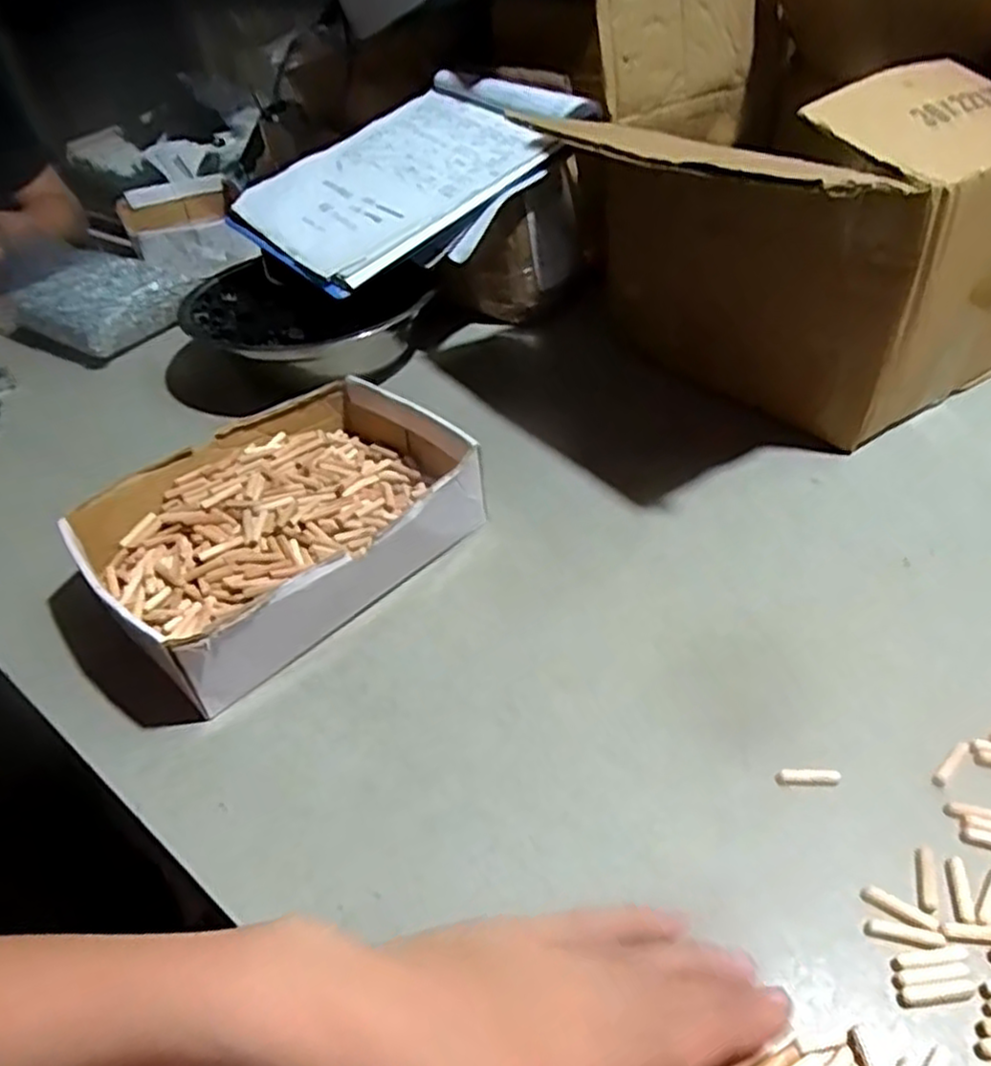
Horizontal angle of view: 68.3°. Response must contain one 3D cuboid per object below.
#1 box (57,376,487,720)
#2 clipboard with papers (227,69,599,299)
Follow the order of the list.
[{"bbox_3d":[-0.144,-0.012,0.511,0.193,0.062,0.242,30,52,32],"label":"box"},{"bbox_3d":[-0.092,-0.360,0.735,0.315,0.048,0.239,-40,58,-12],"label":"clipboard with papers"}]

